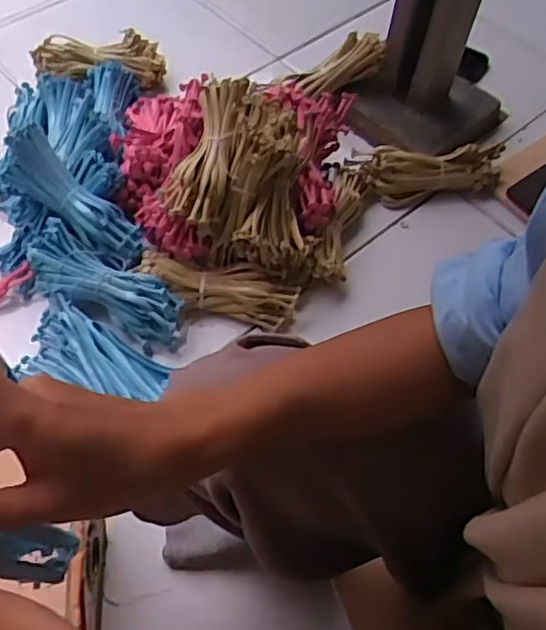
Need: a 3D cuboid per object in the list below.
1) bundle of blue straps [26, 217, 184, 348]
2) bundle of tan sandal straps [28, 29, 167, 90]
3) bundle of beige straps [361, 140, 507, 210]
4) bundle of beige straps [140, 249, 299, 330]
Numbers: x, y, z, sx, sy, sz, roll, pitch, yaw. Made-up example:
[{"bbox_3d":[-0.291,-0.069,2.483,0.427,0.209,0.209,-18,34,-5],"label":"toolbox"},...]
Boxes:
[{"bbox_3d":[-0.221,-0.040,0.854,0.212,0.065,0.080,24,60,12],"label":"bundle of blue straps"},{"bbox_3d":[-0.299,-0.430,1.103,0.229,0.065,0.072,-2,58,-4],"label":"bundle of tan sandal straps"},{"bbox_3d":[0.242,-0.218,0.992,0.209,0.042,0.070,-3,58,-4],"label":"bundle of beige straps"},{"bbox_3d":[-0.077,-0.040,0.889,0.221,0.043,0.068,12,58,5],"label":"bundle of beige straps"}]

